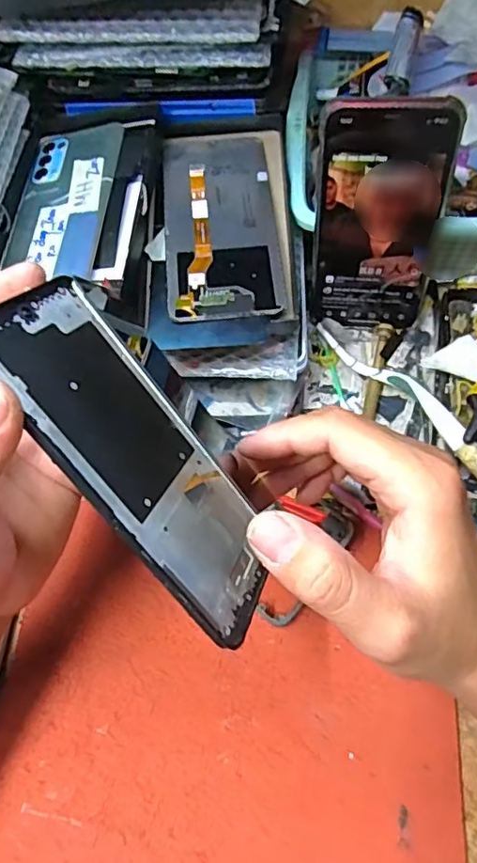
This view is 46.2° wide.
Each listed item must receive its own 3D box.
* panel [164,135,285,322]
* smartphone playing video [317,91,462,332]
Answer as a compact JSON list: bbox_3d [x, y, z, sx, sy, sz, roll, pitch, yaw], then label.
[{"bbox_3d":[-0.012,-0.141,0.368,0.070,0.005,0.158,-4,65,-2],"label":"panel"},{"bbox_3d":[0.087,-0.128,0.349,0.073,0.144,0.009,6,50,9],"label":"smartphone playing video"}]

